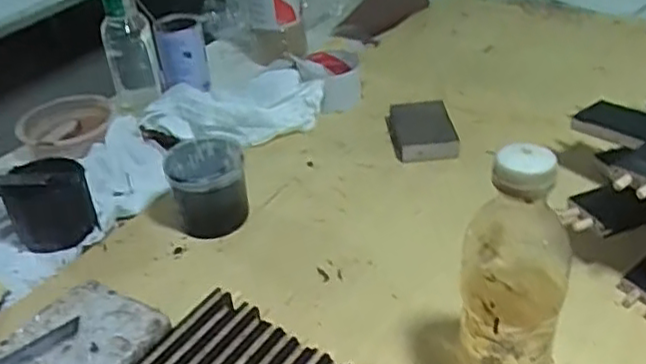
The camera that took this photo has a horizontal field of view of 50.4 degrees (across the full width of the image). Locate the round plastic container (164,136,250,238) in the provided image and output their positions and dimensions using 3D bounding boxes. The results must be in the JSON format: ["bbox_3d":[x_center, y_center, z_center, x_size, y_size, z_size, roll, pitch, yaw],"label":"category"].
[{"bbox_3d":[-0.122,0.008,0.742,0.082,0.079,0.084,-16,37,-15],"label":"round plastic container"}]

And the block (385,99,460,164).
[{"bbox_3d":[0.121,-0.067,0.856,0.078,0.024,0.110,-6,35,-1],"label":"block"}]

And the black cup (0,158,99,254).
[{"bbox_3d":[-0.300,0.022,0.752,0.085,0.071,0.082,-22,39,-23],"label":"black cup"}]

